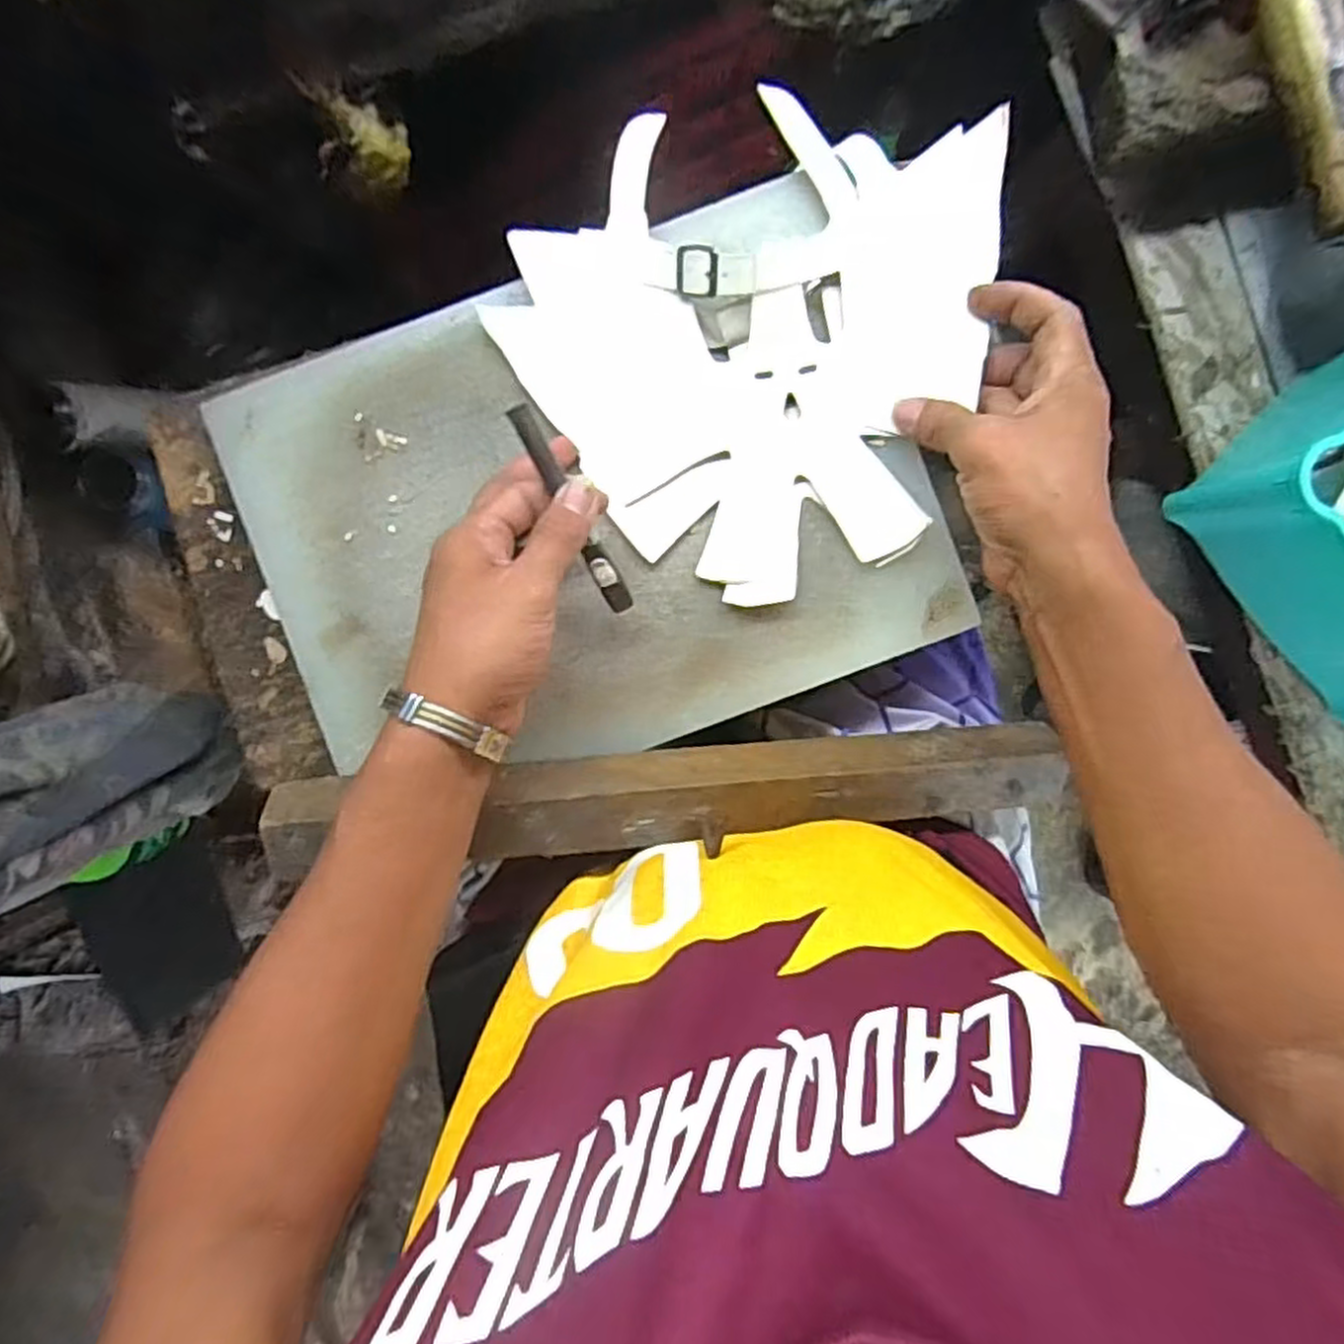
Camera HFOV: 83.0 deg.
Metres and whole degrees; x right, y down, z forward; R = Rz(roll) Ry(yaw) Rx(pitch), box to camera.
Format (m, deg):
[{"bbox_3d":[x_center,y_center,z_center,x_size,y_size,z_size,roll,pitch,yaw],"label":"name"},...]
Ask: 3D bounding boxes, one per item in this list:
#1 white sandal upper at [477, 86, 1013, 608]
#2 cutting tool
[{"bbox_3d":[0.035,-0.179,0.417,0.253,0.028,0.257,10,94,3],"label":"white sandal upper"},{"bbox_3d":[-0.050,-0.080,0.388,0.013,0.011,0.116,-28,111,-1],"label":"cutting tool"}]

